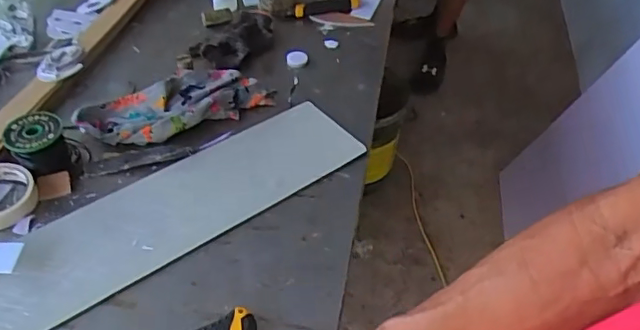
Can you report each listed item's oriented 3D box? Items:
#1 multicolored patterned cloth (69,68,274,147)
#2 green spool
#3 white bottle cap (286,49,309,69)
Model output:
[{"bbox_3d":[-0.207,-0.090,0.816,0.277,0.044,0.103,-18,50,-21],"label":"multicolored patterned cloth"},{"bbox_3d":[-0.361,-0.022,0.721,0.067,0.065,0.063,2,46,-2],"label":"green spool"},{"bbox_3d":[-0.039,-0.180,0.940,0.037,0.013,0.037,2,46,-2],"label":"white bottle cap"}]

